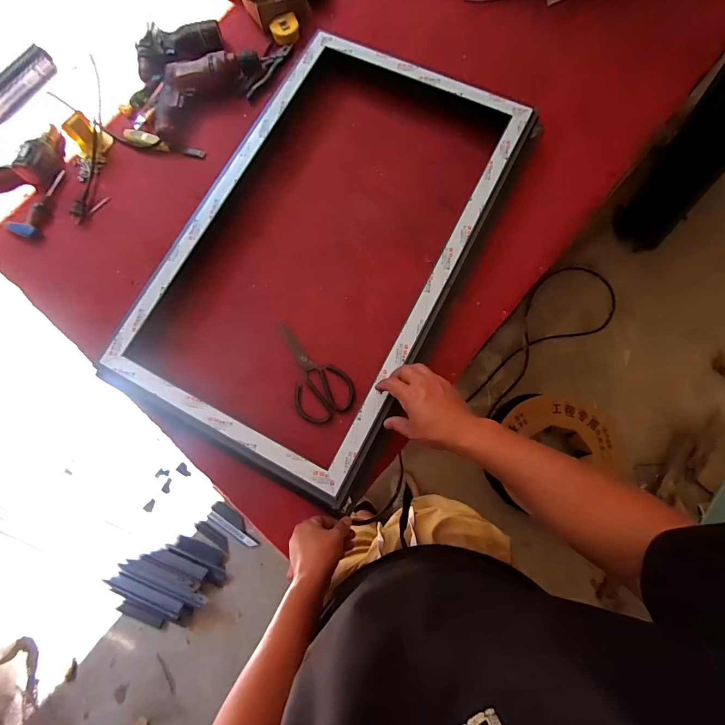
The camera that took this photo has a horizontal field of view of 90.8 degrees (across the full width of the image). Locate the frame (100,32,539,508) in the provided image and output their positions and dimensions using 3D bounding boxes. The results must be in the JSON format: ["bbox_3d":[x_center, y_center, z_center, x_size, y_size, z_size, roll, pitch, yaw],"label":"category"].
[{"bbox_3d":[-0.063,-0.241,0.728,0.539,0.079,0.899,27,77,8],"label":"frame"}]

